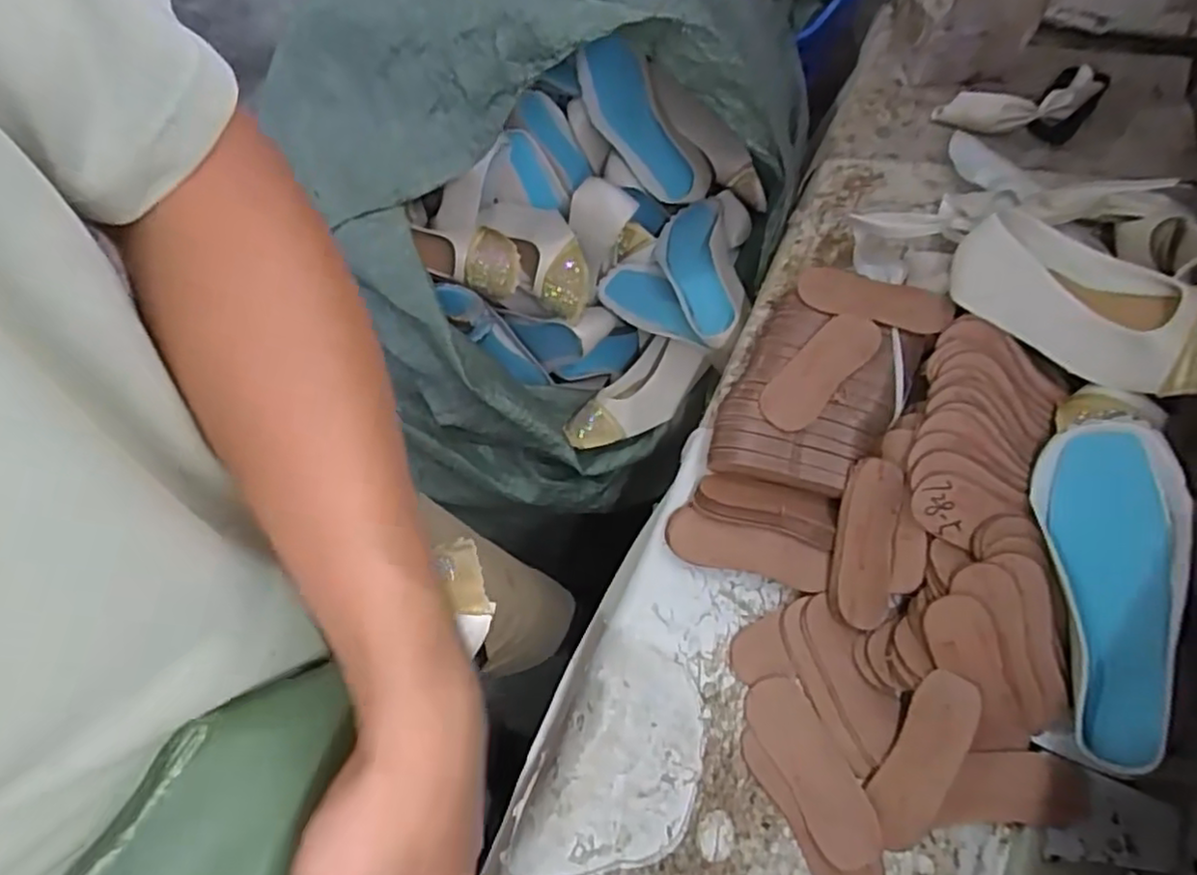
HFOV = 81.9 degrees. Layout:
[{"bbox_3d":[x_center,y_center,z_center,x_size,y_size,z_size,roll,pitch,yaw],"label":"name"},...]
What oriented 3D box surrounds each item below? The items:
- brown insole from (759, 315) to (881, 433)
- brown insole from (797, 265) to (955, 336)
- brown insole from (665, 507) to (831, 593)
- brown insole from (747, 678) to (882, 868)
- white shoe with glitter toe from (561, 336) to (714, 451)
[{"bbox_3d":[0.201,-0.061,0.627,0.049,0.008,0.136,40,74,19],"label":"brown insole"},{"bbox_3d":[0.262,-0.133,0.657,0.138,0.011,0.059,15,59,19],"label":"brown insole"},{"bbox_3d":[0.127,0.098,0.595,0.137,0.010,0.044,15,82,15],"label":"brown insole"},{"bbox_3d":[0.166,0.257,0.535,0.050,0.004,0.138,-29,62,-2],"label":"brown insole"},{"bbox_3d":[0.046,-0.055,0.903,0.204,0.052,0.093,-35,68,-12],"label":"white shoe with glitter toe"}]

